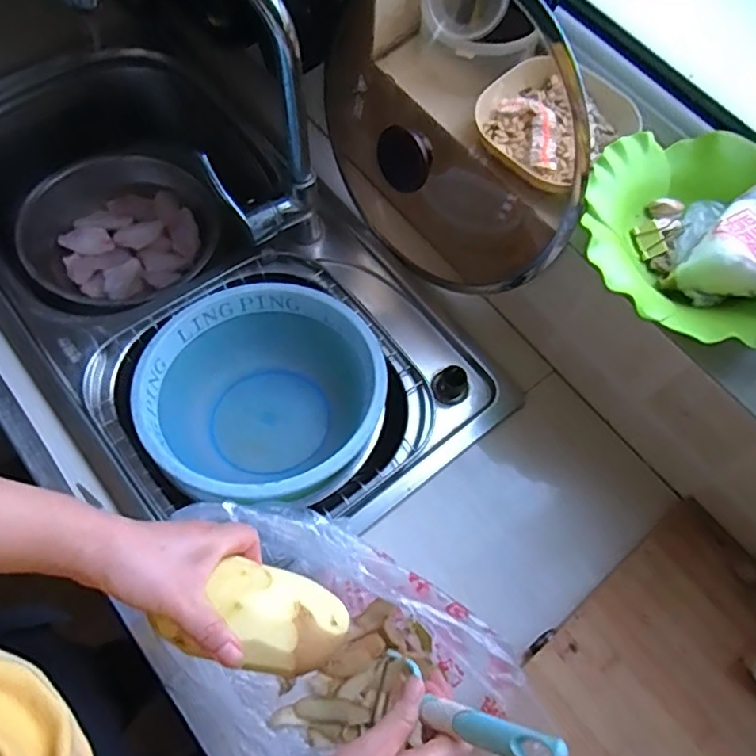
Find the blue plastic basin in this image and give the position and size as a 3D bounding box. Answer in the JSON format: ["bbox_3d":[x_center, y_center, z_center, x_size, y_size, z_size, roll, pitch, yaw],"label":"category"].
[{"bbox_3d":[-0.118,0.018,0.637,0.237,0.117,0.232,2,66,-4],"label":"blue plastic basin"}]

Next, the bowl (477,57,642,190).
[{"bbox_3d":[0.165,-0.246,0.575,0.109,0.045,0.127,-39,74,-19],"label":"bowl"}]

